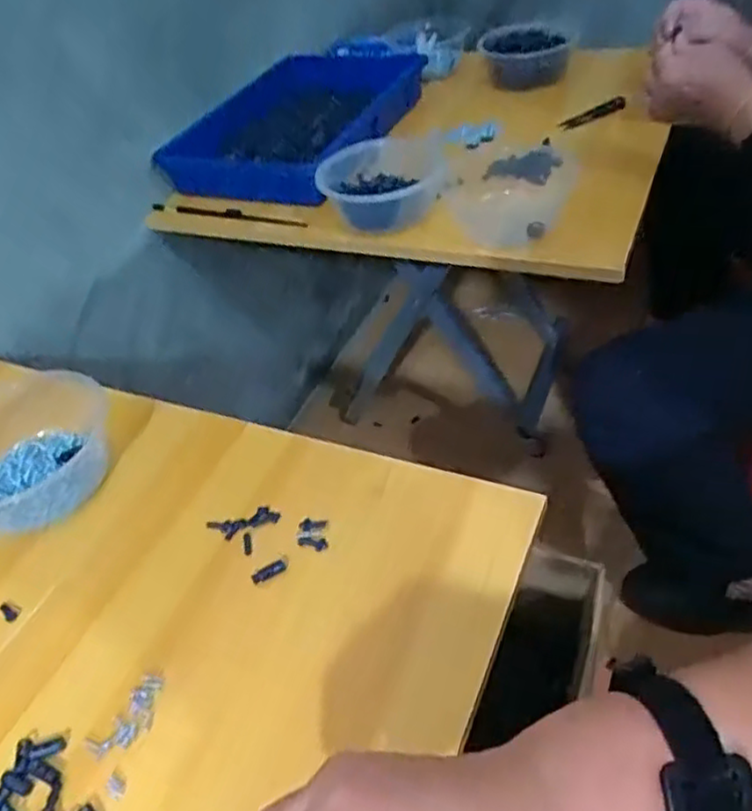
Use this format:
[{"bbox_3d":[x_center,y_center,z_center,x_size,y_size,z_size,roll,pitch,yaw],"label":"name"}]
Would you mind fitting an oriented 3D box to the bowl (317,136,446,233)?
[{"bbox_3d":[0.002,-0.230,0.728,0.128,0.070,0.116,-3,43,9],"label":"bowl"}]

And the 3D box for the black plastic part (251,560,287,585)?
[{"bbox_3d":[-0.071,0.111,0.457,0.024,0.004,0.009,-25,46,-18],"label":"black plastic part"}]

